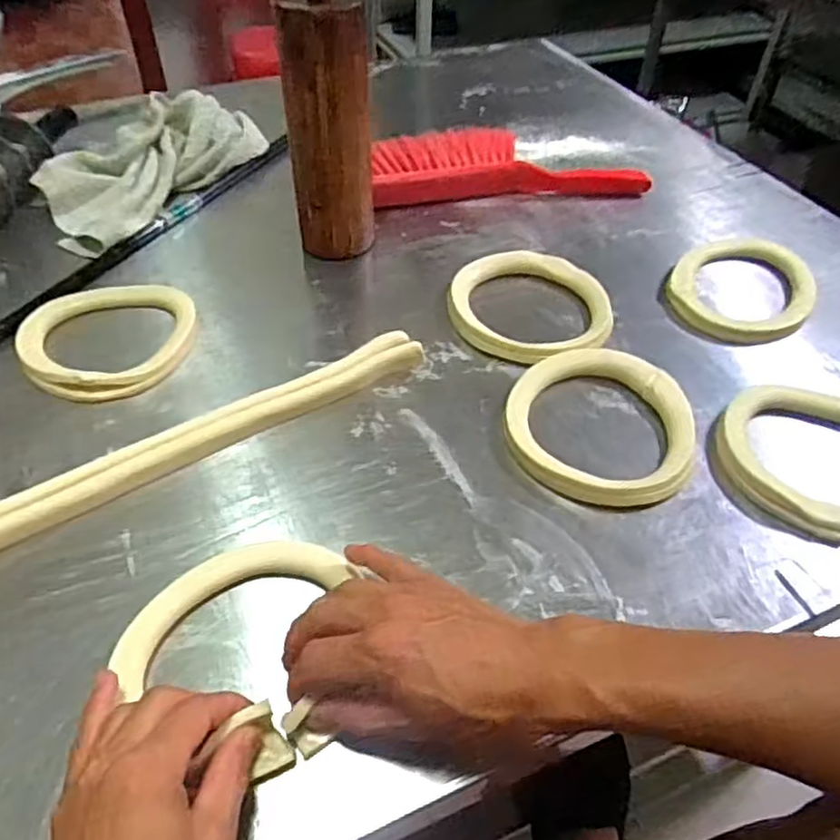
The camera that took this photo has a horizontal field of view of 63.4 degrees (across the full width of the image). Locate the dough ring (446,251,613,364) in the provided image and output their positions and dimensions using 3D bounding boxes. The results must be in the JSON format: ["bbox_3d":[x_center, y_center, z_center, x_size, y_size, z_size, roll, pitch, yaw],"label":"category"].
[{"bbox_3d":[0.103,-0.115,0.660,0.142,0.023,0.151,0,45,0],"label":"dough ring"}]

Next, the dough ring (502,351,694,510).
[{"bbox_3d":[0.145,-0.001,0.544,0.147,0.028,0.139,0,45,0],"label":"dough ring"}]

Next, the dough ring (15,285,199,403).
[{"bbox_3d":[-0.282,-0.073,0.623,0.152,0.022,0.144,0,45,0],"label":"dough ring"}]

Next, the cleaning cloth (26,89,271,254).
[{"bbox_3d":[-0.320,-0.300,0.790,0.143,0.076,0.270,22,49,20],"label":"cleaning cloth"}]

